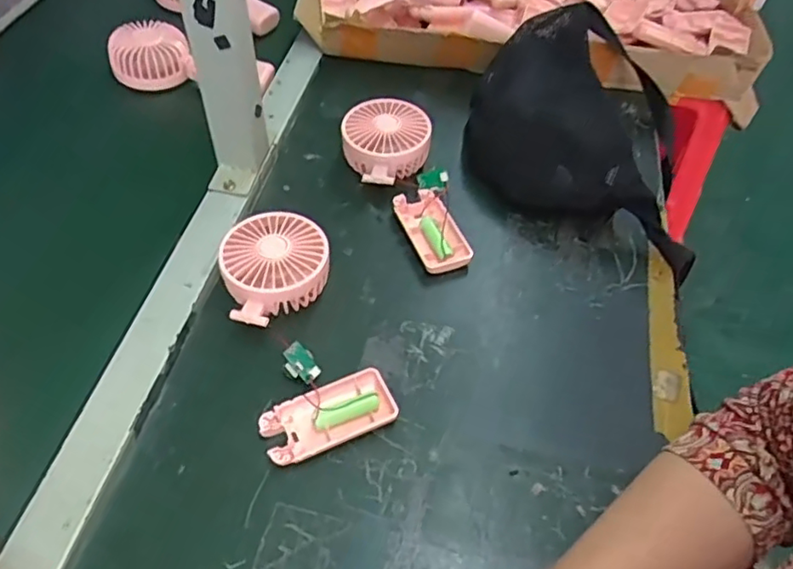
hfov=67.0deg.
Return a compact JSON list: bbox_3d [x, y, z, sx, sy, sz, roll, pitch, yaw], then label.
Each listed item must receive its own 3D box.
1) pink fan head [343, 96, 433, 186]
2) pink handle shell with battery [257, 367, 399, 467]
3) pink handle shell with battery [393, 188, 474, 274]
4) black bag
[{"bbox_3d":[-0.009,-0.138,0.595,0.081,0.049,0.089,1,51,-1],"label":"pink fan head"},{"bbox_3d":[-0.049,0.095,0.430,0.092,0.018,0.044,-20,55,-17],"label":"pink handle shell with battery"},{"bbox_3d":[0.034,-0.050,0.549,0.047,0.018,0.092,-16,54,-14],"label":"pink handle shell with battery"},{"bbox_3d":[0.210,-0.168,0.598,0.254,0.090,0.246,28,56,19],"label":"black bag"}]

